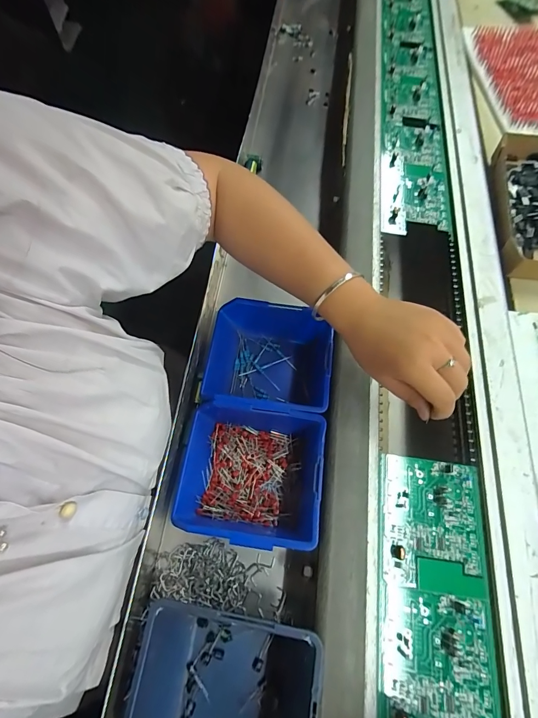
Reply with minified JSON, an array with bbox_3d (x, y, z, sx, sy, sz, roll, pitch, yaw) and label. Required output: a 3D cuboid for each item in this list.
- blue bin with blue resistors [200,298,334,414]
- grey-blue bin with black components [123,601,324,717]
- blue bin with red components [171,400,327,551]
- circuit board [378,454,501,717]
[{"bbox_3d":[-0.002,0.007,0.399,0.135,0.070,0.122,7,66,4],"label":"blue bin with blue resistors"},{"bbox_3d":[-0.036,0.267,0.276,0.139,0.064,0.118,8,66,4],"label":"grey-blue bin with black components"},{"bbox_3d":[-0.018,0.113,0.347,0.134,0.058,0.123,6,65,5],"label":"blue bin with red components"},{"bbox_3d":[0.141,0.195,0.299,0.095,0.010,0.211,7,66,4],"label":"circuit board"}]

